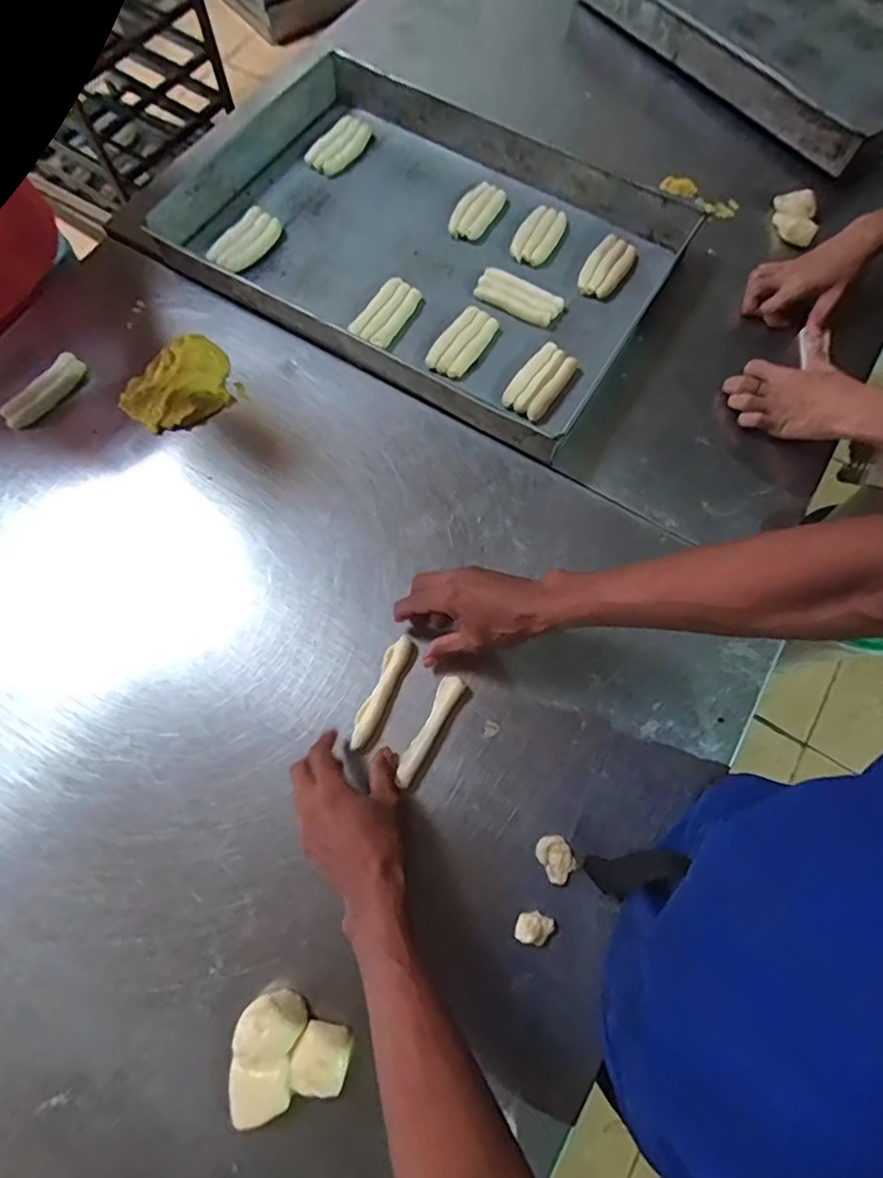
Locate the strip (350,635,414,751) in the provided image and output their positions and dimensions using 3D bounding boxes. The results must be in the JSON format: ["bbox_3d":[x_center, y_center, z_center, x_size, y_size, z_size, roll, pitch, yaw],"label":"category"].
[{"bbox_3d":[-0.062,0.104,0.589,0.025,0.013,0.119,23,74,8],"label":"strip"}]

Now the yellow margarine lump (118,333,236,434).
[{"bbox_3d":[-0.321,-0.246,0.696,0.125,0.031,0.107,-14,72,-4],"label":"yellow margarine lump"}]

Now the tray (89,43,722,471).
[{"bbox_3d":[-0.026,-0.462,0.770,0.612,0.059,0.416,31,74,9],"label":"tray"}]

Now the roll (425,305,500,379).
[{"bbox_3d":[0.026,-0.310,0.727,0.058,0.014,0.103,33,75,11],"label":"roll"}]

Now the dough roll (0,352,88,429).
[{"bbox_3d":[-0.477,-0.238,0.700,0.042,0.024,0.110,37,76,12],"label":"dough roll"}]

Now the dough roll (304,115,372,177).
[{"bbox_3d":[-0.148,-0.653,0.855,0.059,0.025,0.110,27,74,9],"label":"dough roll"}]

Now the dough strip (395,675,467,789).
[{"bbox_3d":[-0.011,0.138,0.579,0.023,0.007,0.112,27,74,9],"label":"dough strip"}]

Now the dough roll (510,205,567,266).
[{"bbox_3d":[0.133,-0.482,0.796,0.053,0.024,0.091,30,74,10],"label":"dough roll"}]

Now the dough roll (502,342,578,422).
[{"bbox_3d":[0.121,-0.248,0.699,0.053,0.026,0.096,35,75,12],"label":"dough roll"}]

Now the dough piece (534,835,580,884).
[{"bbox_3d":[0.106,0.249,0.538,0.030,0.012,0.040,-27,73,-8],"label":"dough piece"}]

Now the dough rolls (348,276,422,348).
[{"bbox_3d":[-0.071,-0.354,0.744,0.054,0.012,0.102,27,74,9],"label":"dough rolls"}]

